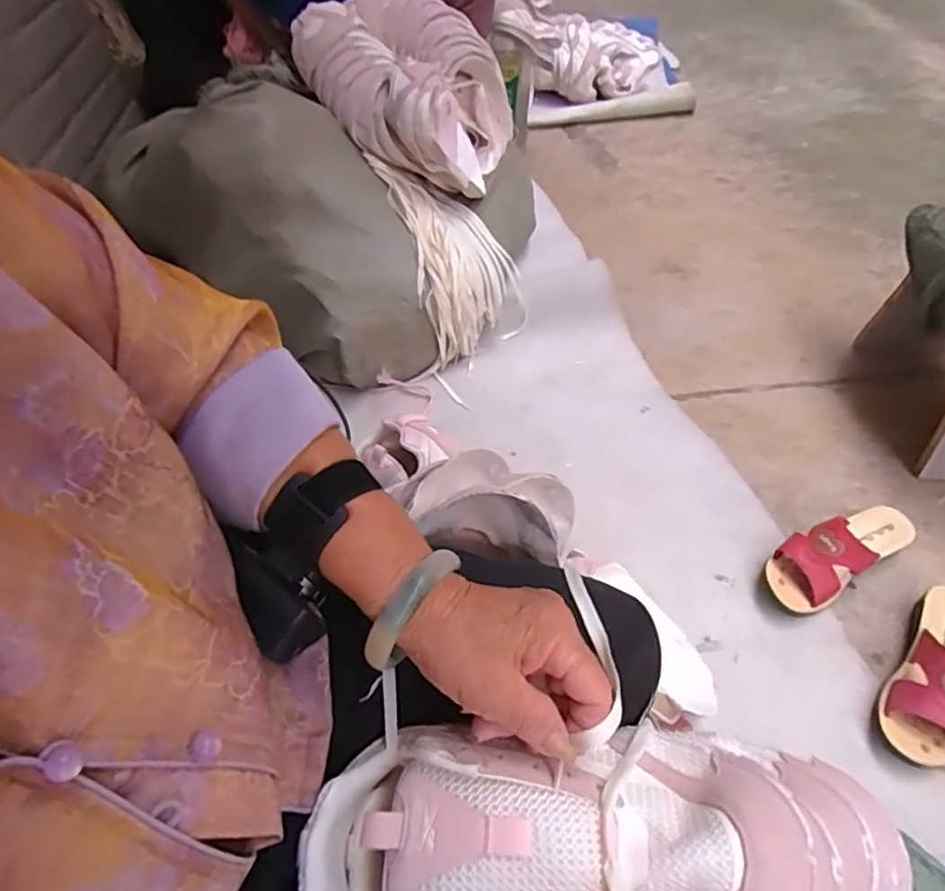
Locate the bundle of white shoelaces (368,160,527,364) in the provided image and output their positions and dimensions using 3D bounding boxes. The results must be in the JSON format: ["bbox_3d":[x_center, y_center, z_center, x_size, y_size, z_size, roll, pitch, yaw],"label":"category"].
[{"bbox_3d":[-0.026,-0.323,1.093,0.200,0.260,0.275,-19,52,-7],"label":"bundle of white shoelaces"}]

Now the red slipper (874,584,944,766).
[{"bbox_3d":[0.543,0.256,0.709,0.079,0.085,0.227,26,58,23],"label":"red slipper"}]

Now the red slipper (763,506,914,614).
[{"bbox_3d":[0.487,0.135,0.804,0.219,0.080,0.084,-26,54,-15],"label":"red slipper"}]

